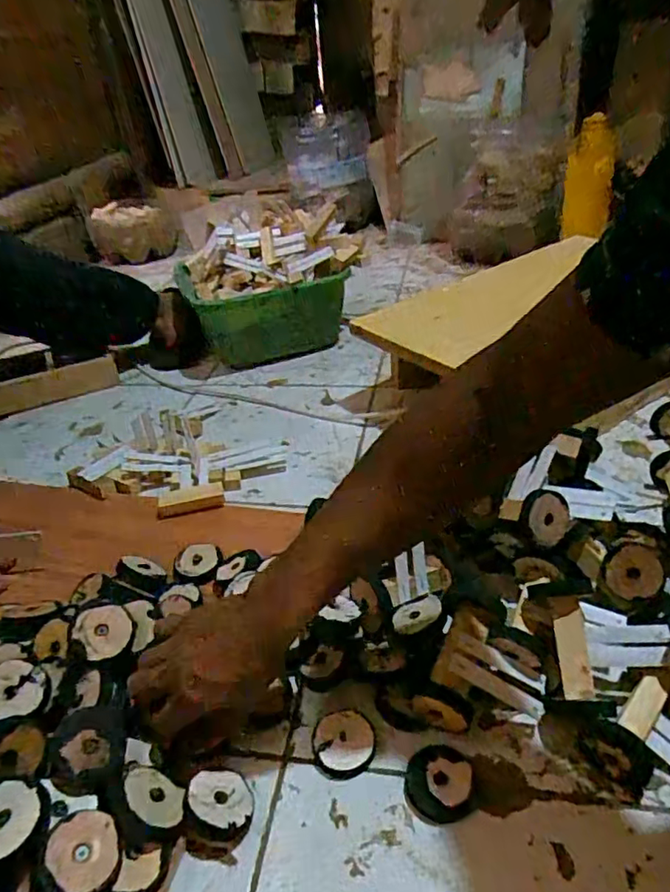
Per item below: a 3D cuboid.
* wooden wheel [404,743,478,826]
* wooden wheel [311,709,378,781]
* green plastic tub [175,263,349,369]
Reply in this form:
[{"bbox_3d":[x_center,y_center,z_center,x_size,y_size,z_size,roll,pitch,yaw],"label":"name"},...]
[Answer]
[{"bbox_3d":[0.079,0.253,0.442,0.052,0.009,0.052,-3,35,2],"label":"wooden wheel"},{"bbox_3d":[0.007,0.239,0.472,0.050,0.011,0.050,-3,35,2],"label":"wooden wheel"},{"bbox_3d":[-0.132,-0.252,1.074,0.269,0.130,0.206,-15,36,-15],"label":"green plastic tub"}]

